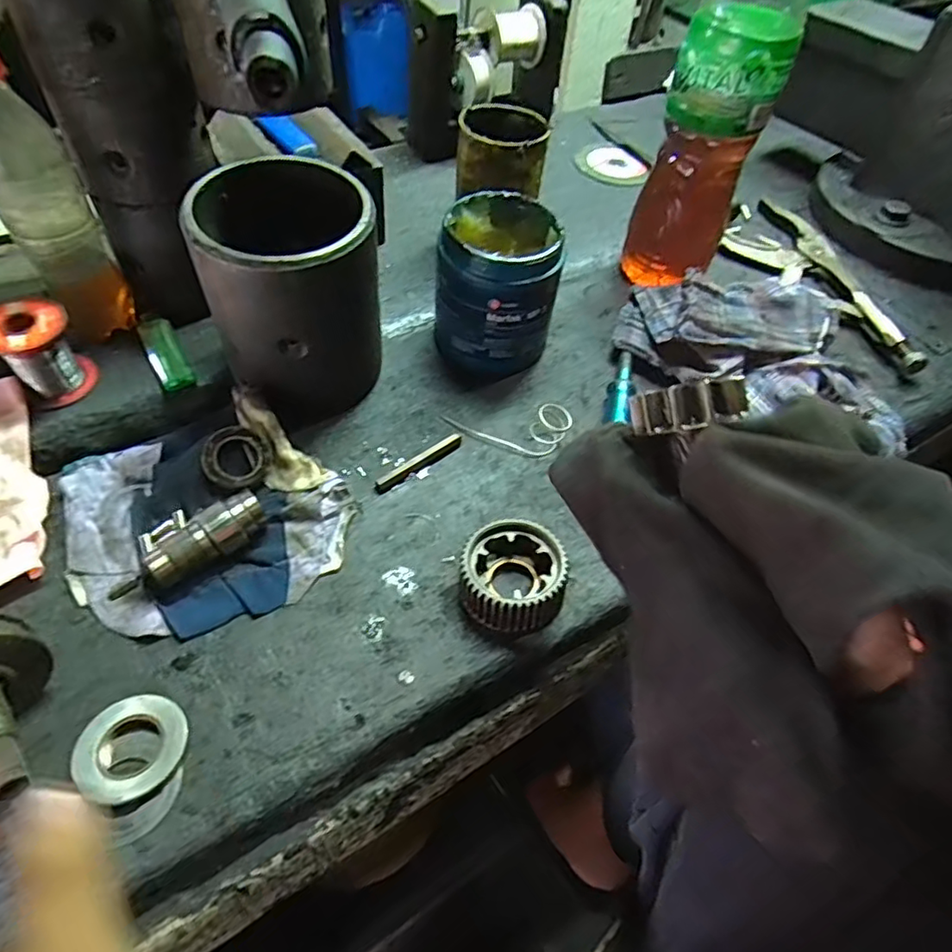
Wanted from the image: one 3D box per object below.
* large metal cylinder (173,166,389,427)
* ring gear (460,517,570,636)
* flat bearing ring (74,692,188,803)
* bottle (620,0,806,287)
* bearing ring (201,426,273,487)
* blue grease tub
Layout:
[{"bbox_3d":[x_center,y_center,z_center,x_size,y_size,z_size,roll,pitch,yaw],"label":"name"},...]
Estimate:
[{"bbox_3d":[-0.118,-0.118,0.403,0.107,0.131,0.102,-9,54,-12],"label":"large metal cylinder"},{"bbox_3d":[0.022,0.061,0.354,0.060,0.035,0.059,4,52,-2],"label":"ring gear"},{"bbox_3d":[-0.171,0.134,0.298,0.048,0.009,0.047,2,52,-3],"label":"flat bearing ring"},{"bbox_3d":[0.181,-0.271,0.458,0.076,0.250,0.061,19,53,10],"label":"bottle"},{"bbox_3d":[-0.152,-0.012,0.380,0.042,0.009,0.039,6,69,-16],"label":"bearing ring"},{"bbox_3d":[0.017,-0.144,0.458,0.089,0.101,0.086,2,52,-3],"label":"blue grease tub"}]

